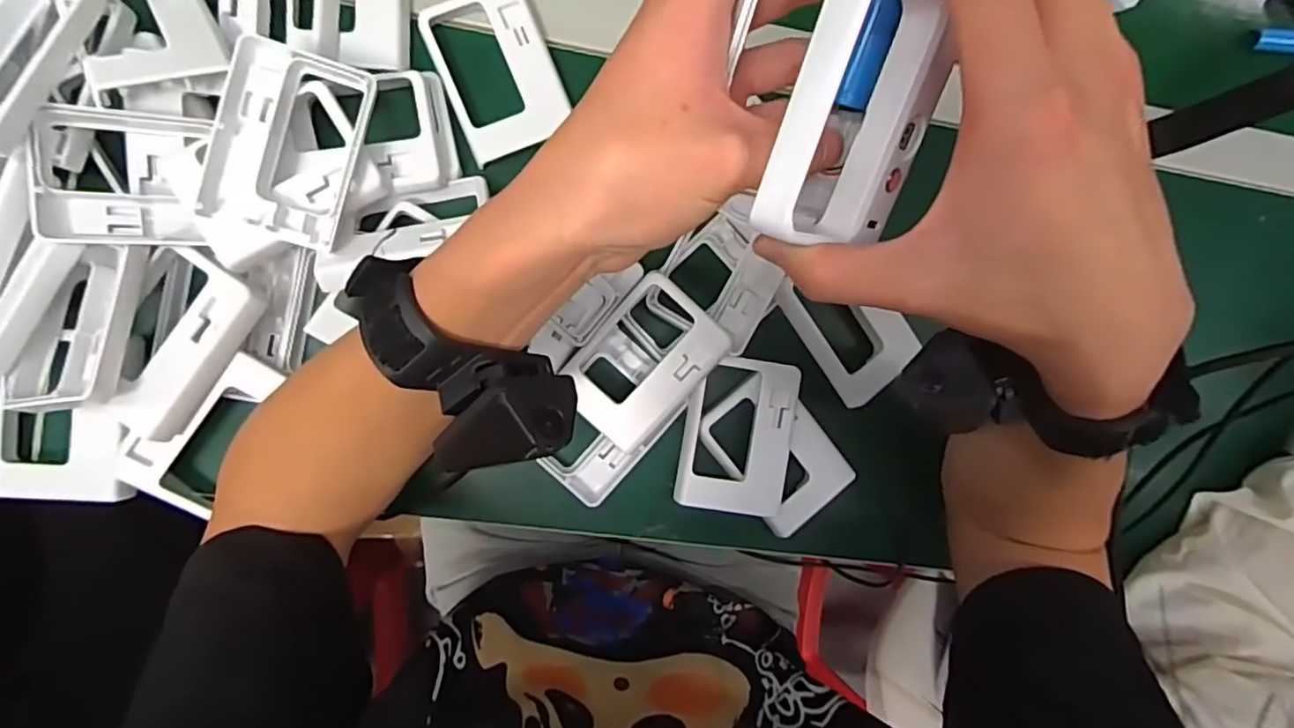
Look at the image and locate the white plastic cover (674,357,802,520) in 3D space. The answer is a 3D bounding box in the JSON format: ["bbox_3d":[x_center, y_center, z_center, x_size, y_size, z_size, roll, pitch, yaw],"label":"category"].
[{"bbox_3d":[0.056,0.044,0.385,0.065,0.014,0.093,10,91,-8],"label":"white plastic cover"}]

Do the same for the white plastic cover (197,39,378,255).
[{"bbox_3d":[-0.182,-0.112,0.326,0.065,0.031,0.093,15,90,-8],"label":"white plastic cover"}]

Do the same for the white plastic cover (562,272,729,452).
[{"bbox_3d":[-0.002,0.000,0.369,0.066,0.009,0.093,42,97,0],"label":"white plastic cover"}]

